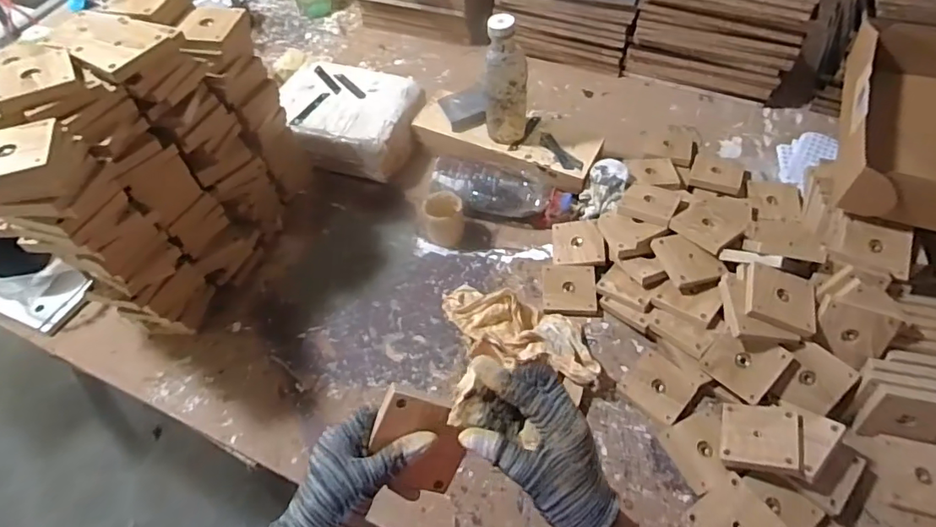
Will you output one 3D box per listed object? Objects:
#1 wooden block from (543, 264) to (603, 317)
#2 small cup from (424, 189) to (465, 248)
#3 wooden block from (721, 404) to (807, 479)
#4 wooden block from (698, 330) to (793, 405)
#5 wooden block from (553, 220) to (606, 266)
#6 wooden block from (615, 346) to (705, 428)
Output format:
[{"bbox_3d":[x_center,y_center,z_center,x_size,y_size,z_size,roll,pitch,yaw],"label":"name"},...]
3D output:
[{"bbox_3d":[0.162,0.040,0.803,0.084,0.015,0.089,1,57,5],"label":"wooden block"},{"bbox_3d":[-0.039,-0.072,0.867,0.063,0.081,0.067,-2,57,3],"label":"small cup"},{"bbox_3d":[0.358,0.213,0.622,0.087,0.012,0.083,-2,40,32],"label":"wooden block"},{"bbox_3d":[0.361,0.128,0.667,0.080,0.011,0.080,38,97,19],"label":"wooden block"},{"bbox_3d":[0.181,-0.034,0.843,0.079,0.014,0.085,0,57,4],"label":"wooden block"},{"bbox_3d":[0.263,0.171,0.708,0.084,0.024,0.078,38,67,25],"label":"wooden block"}]

